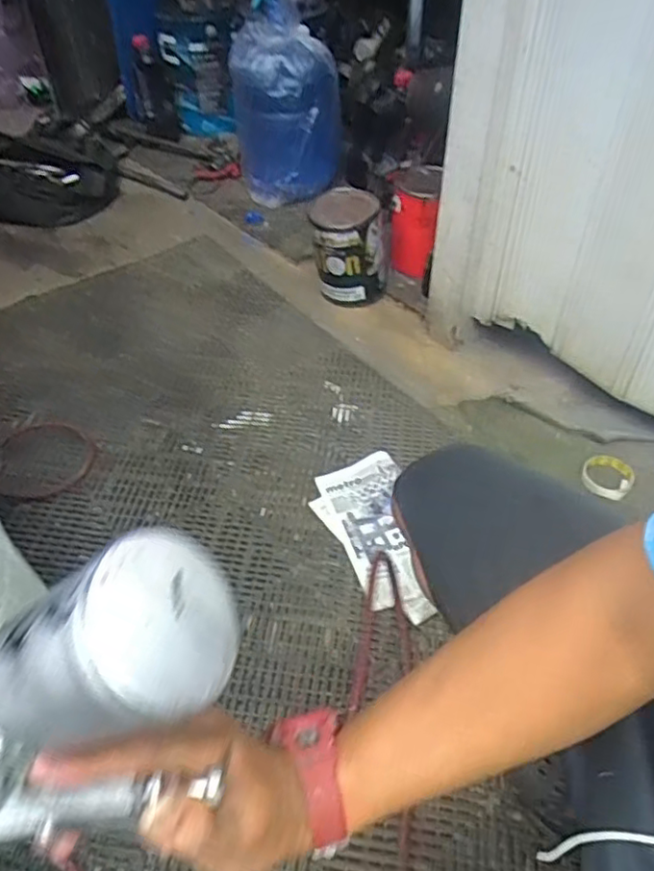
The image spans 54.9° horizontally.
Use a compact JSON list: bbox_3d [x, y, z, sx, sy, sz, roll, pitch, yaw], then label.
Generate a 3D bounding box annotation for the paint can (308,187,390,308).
[{"bbox_3d":[0.049,-0.446,1.476,0.170,0.229,0.152,5,46,5],"label":"paint can"}]

